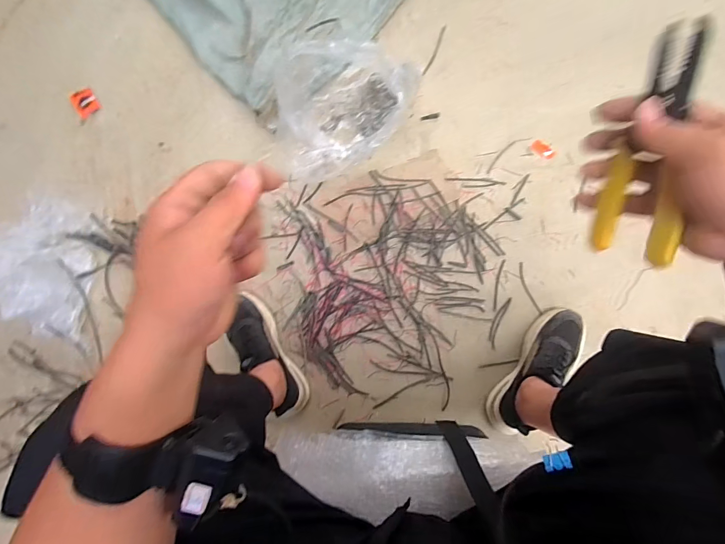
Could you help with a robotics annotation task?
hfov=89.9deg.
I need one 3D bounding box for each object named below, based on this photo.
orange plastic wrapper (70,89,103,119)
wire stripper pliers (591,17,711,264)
[{"bbox_3d":[-0.623,-0.382,0.817,0.051,0.004,0.063,-34,86,-1],"label":"orange plastic wrapper"},{"bbox_3d":[0.211,-0.089,0.267,0.025,0.057,0.161,1,105,1],"label":"wire stripper pliers"}]

